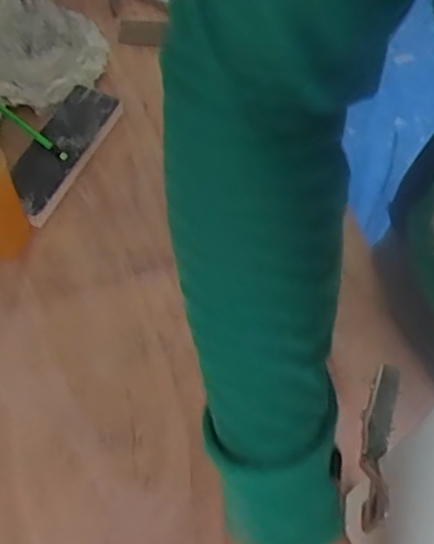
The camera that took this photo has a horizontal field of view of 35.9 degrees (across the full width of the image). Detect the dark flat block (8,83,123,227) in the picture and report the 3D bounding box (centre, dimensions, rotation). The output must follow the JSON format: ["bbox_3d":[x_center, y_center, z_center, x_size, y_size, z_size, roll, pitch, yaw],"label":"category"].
[{"bbox_3d":[-0.170,-0.137,0.726,0.064,0.018,0.183,21,62,10],"label":"dark flat block"}]

